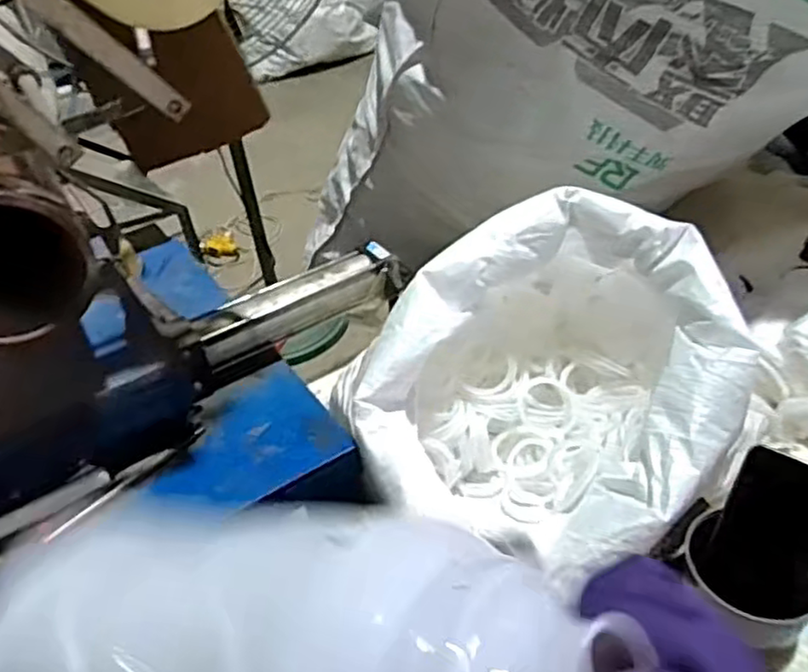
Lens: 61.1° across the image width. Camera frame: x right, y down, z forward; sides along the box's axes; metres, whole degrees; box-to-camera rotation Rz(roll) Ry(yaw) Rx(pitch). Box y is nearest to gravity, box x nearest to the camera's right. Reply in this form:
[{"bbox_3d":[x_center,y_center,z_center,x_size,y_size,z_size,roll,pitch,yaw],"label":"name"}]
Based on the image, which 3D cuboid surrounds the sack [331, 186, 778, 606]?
[{"bbox_3d":[0.152,0.049,0.646,0.377,0.232,0.277,-31,45,-27],"label":"sack"}]

